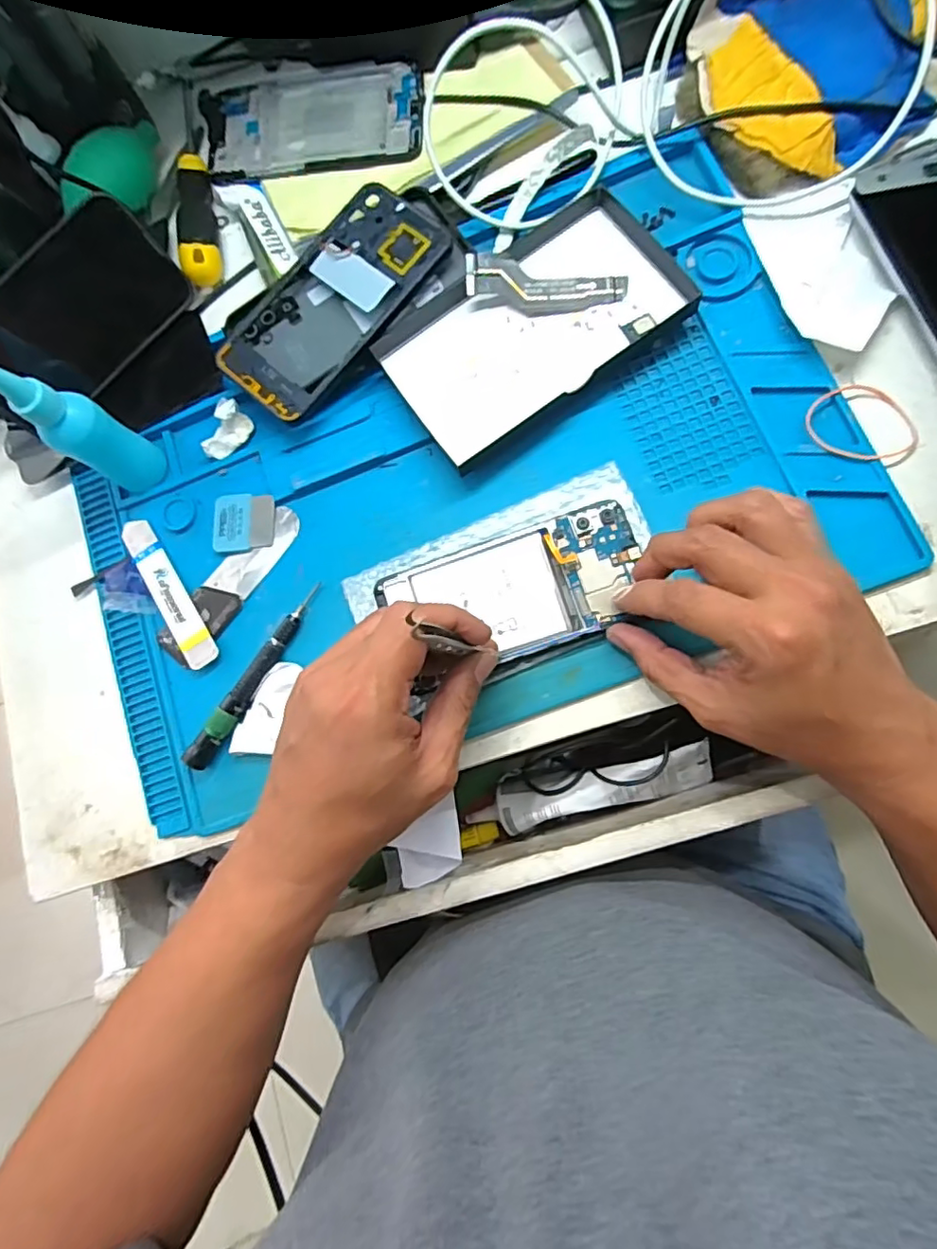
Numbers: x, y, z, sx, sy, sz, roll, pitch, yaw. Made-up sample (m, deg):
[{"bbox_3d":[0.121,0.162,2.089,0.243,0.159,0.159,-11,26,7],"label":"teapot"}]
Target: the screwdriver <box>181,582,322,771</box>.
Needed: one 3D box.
[{"bbox_3d":[-0.131,0.031,0.357,0.012,0.018,0.127,31,86,12],"label":"screwdriver"}]

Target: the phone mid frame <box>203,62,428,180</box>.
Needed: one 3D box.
[{"bbox_3d":[-0.113,-0.356,0.414,0.163,0.008,0.082,1,80,9],"label":"phone mid frame"}]

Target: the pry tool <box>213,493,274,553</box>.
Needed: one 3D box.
[{"bbox_3d":[-0.147,-0.068,0.383,0.041,0.004,0.039,-4,80,8],"label":"pry tool"}]

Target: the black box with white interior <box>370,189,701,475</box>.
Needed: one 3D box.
[{"bbox_3d":[0.040,-0.186,0.365,0.176,0.018,0.101,-34,77,1],"label":"black box with white interior"}]

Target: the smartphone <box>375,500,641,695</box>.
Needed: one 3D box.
[{"bbox_3d":[0.026,-0.019,0.342,0.148,0.009,0.072,-20,82,5],"label":"smartphone"}]

